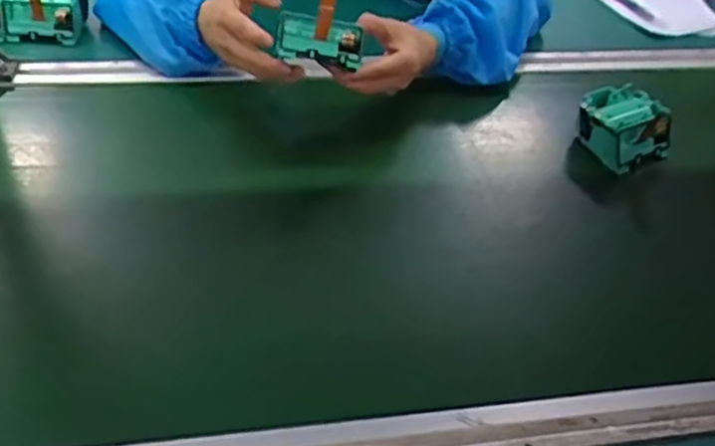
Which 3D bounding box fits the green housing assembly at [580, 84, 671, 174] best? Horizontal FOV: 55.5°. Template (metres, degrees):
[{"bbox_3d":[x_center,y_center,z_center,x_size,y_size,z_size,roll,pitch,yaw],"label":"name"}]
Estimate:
[{"bbox_3d":[0.259,-0.092,0.654,0.085,0.041,0.077,-22,48,-26],"label":"green housing assembly"}]

